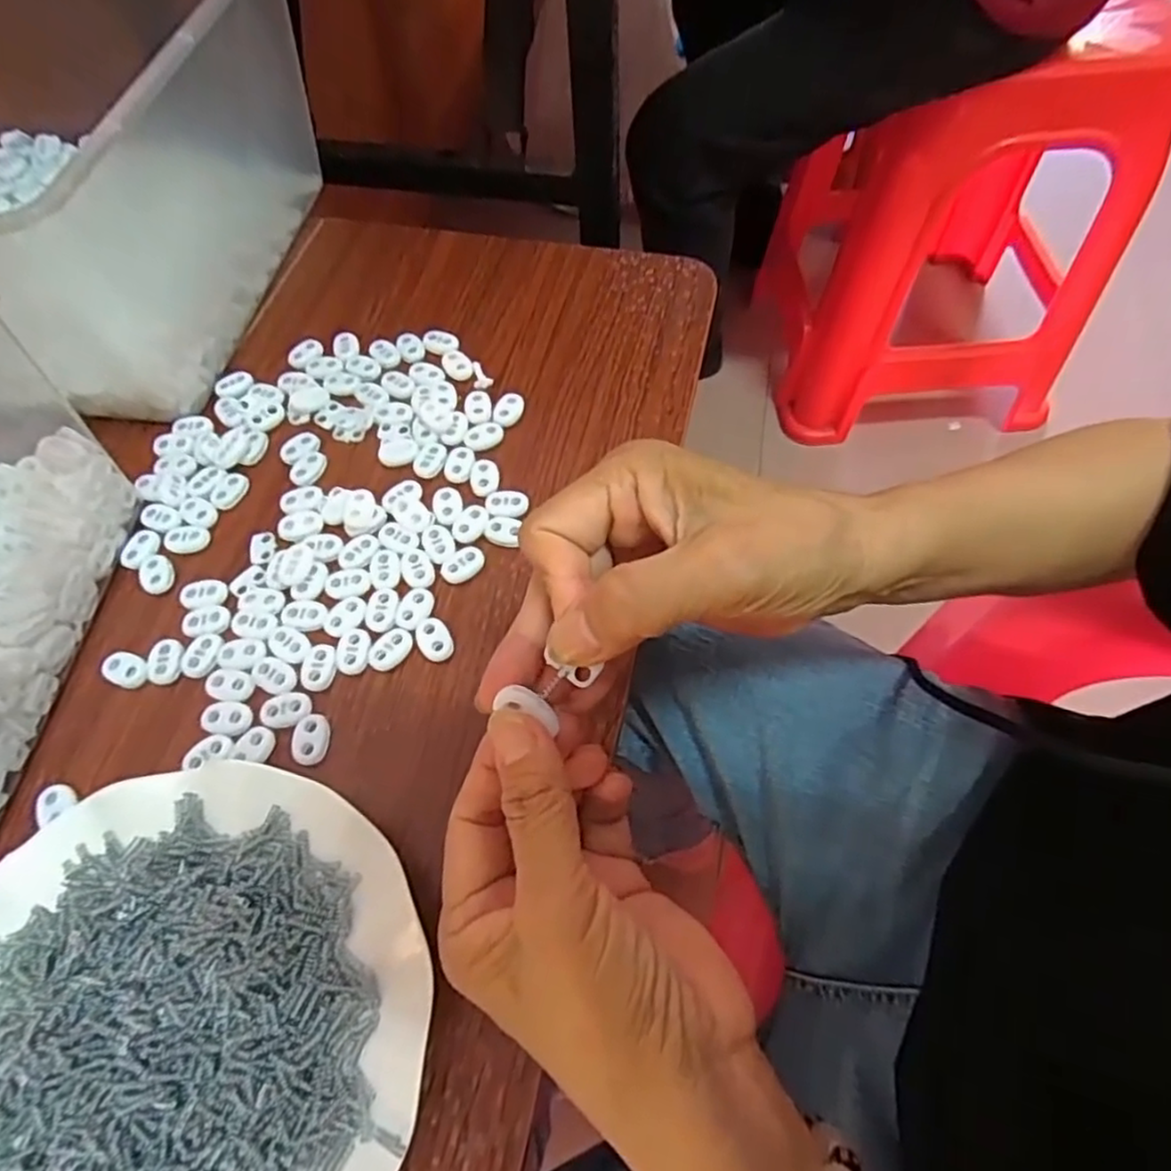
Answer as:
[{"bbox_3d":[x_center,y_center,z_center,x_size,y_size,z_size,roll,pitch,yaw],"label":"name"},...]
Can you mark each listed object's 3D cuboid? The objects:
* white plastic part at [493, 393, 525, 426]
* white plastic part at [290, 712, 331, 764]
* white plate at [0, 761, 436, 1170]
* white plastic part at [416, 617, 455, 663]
[{"bbox_3d":[-0.044,-0.101,0.396,0.015,0.005,0.022,15,63,11],"label":"white plastic part"},{"bbox_3d":[-0.123,0.069,0.309,0.016,0.004,0.023,0,61,3],"label":"white plastic part"},{"bbox_3d":[-0.149,0.162,0.248,0.183,0.023,0.179,-1,61,2],"label":"white plate"},{"bbox_3d":[-0.072,0.026,0.330,0.014,0.005,0.023,-28,63,-12],"label":"white plastic part"}]

